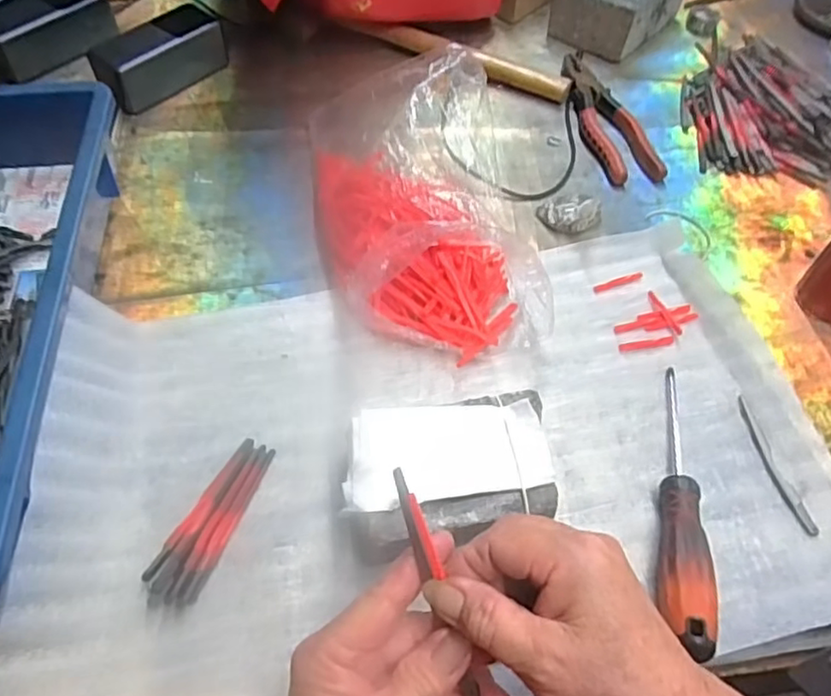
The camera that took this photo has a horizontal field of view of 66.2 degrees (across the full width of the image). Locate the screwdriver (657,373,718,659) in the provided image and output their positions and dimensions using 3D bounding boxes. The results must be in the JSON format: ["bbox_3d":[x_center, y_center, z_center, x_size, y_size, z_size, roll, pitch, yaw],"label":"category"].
[{"bbox_3d":[0.168,0.091,0.406,0.027,0.030,0.198,12,54,4],"label":"screwdriver"}]

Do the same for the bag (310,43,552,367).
[{"bbox_3d":[0.002,-0.127,0.521,0.165,0.084,0.284,-4,54,-7],"label":"bag"}]

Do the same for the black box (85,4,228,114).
[{"bbox_3d":[-0.257,-0.292,0.647,0.058,0.049,0.135,34,58,19],"label":"black box"}]

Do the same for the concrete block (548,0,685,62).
[{"bbox_3d":[0.242,-0.414,0.758,0.107,0.067,0.159,36,59,20],"label":"concrete block"}]

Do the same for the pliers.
[{"bbox_3d":[0.188,-0.243,0.659,0.058,0.018,0.203,-11,56,-13],"label":"pliers"}]

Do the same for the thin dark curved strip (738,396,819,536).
[{"bbox_3d":[0.245,0.077,0.436,0.011,0.004,0.102,-8,55,-11],"label":"thin dark curved strip"}]

